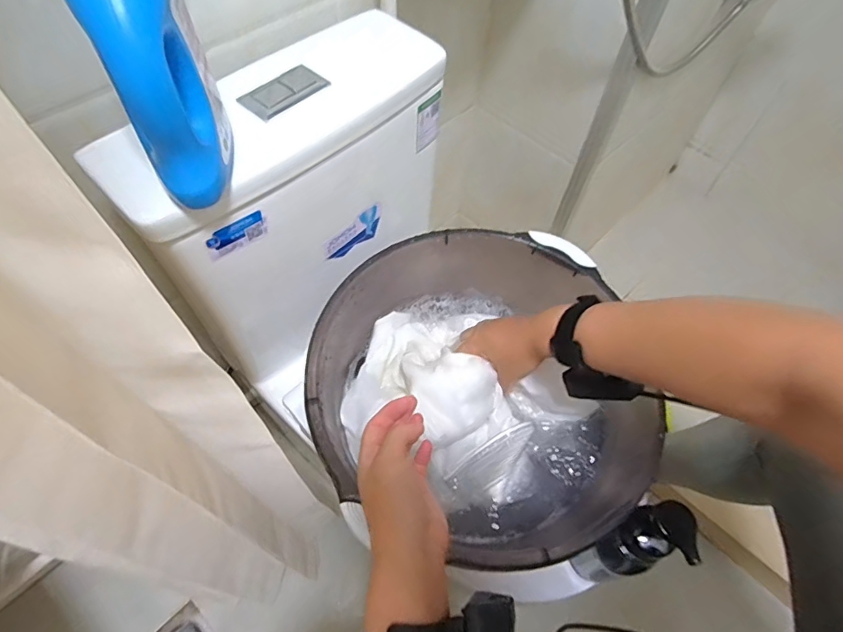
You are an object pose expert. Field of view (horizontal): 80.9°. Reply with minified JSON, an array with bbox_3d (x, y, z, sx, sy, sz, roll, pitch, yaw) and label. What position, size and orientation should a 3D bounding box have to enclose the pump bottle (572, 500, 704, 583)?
[{"bbox_3d":[0.206,0.230,0.484,0.061,0.182,0.058,32,62,17],"label":"pump bottle"}]

